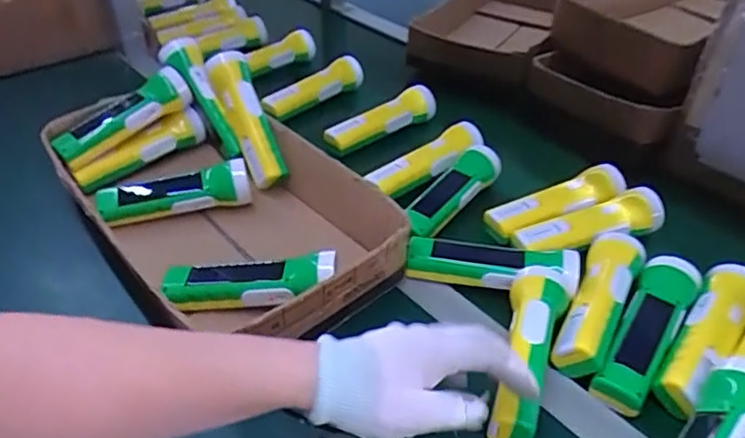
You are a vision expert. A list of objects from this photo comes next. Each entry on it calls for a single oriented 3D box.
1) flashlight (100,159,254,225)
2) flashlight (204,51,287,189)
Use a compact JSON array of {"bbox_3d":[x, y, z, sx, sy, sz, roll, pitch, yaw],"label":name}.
[{"bbox_3d":[-0.226,-0.025,0.673,0.169,0.053,0.056,-5,39,-8],"label":"flashlight"},{"bbox_3d":[-0.151,-0.123,0.715,0.042,0.038,0.173,-20,82,-24],"label":"flashlight"}]

